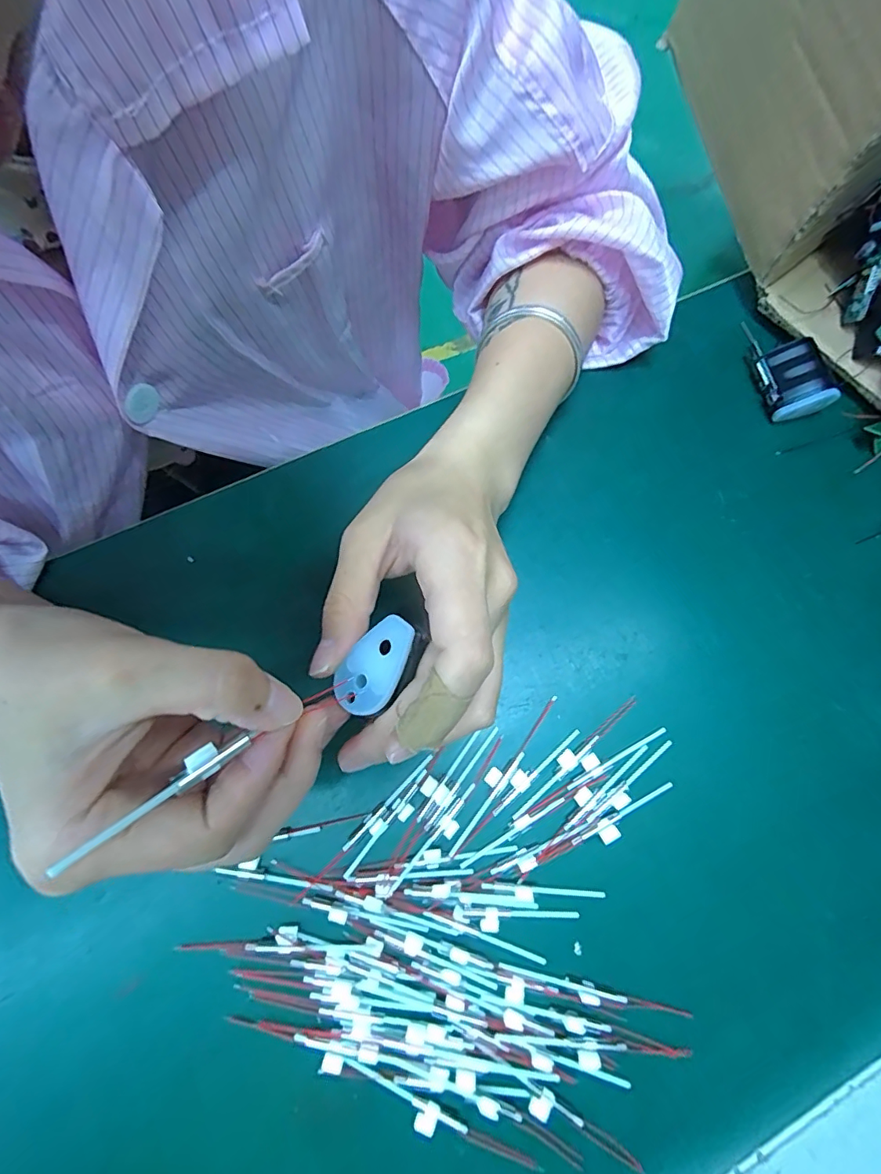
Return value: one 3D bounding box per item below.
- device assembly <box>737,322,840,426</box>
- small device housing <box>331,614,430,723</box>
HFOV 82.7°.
[{"bbox_3d":[0.218,-0.139,0.315,0.032,0.021,0.068,-9,75,-4],"label":"device assembly"},{"bbox_3d":[-0.022,0.027,0.172,0.021,0.010,0.034,39,77,9],"label":"small device housing"}]

